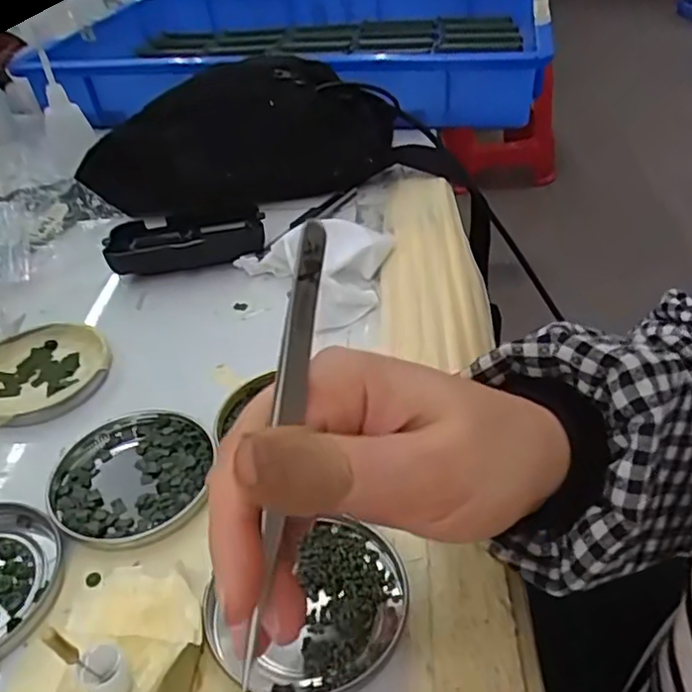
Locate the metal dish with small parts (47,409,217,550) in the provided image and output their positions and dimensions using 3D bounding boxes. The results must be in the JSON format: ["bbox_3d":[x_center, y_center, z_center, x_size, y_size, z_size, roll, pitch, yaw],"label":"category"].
[{"bbox_3d":[-0.104,0.063,0.317,0.078,0.008,0.078,-2,40,2],"label":"metal dish with small parts"}]

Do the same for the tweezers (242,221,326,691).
[{"bbox_3d":[-0.018,0.027,0.184,0.007,0.010,0.129,6,82,12],"label":"tweezers"}]

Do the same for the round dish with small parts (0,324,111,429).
[{"bbox_3d":[-0.181,0.016,0.384,0.078,0.011,0.077,-2,40,2],"label":"round dish with small parts"}]

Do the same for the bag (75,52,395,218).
[{"bbox_3d":[-0.084,-0.176,0.534,0.250,0.096,0.105,-14,41,-12],"label":"bag"}]

